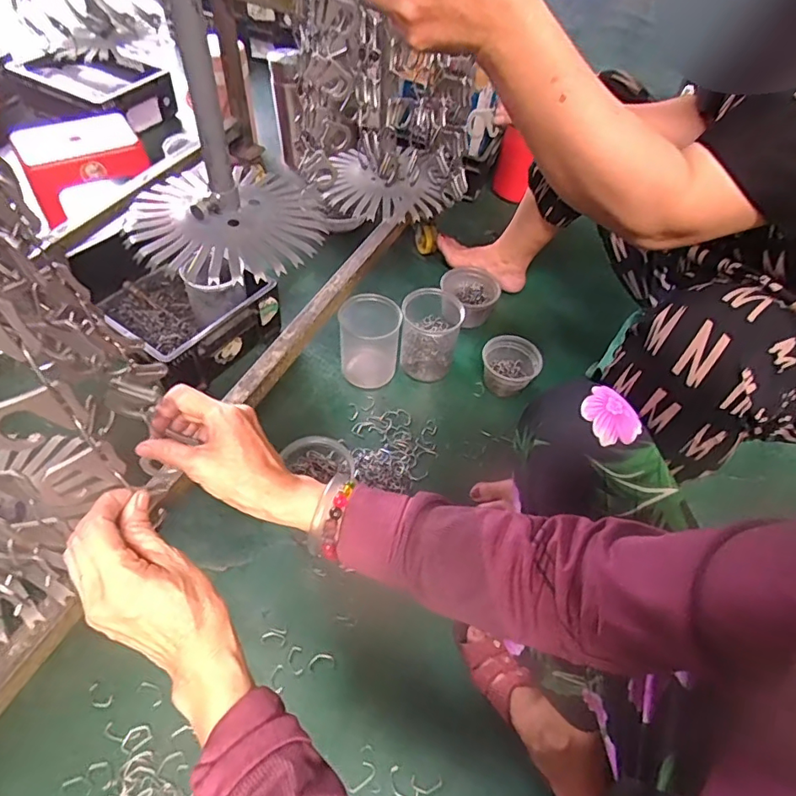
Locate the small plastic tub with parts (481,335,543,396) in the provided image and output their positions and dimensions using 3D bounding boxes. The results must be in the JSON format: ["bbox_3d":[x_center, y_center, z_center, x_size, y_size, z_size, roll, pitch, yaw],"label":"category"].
[{"bbox_3d":[0.200,-0.054,0.938,0.100,0.083,0.092,2,52,-3],"label":"small plastic tub with parts"}]

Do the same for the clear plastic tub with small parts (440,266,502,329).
[{"bbox_3d":[0.146,-0.208,1.052,0.119,0.072,0.122,2,52,-3],"label":"clear plastic tub with small parts"}]

